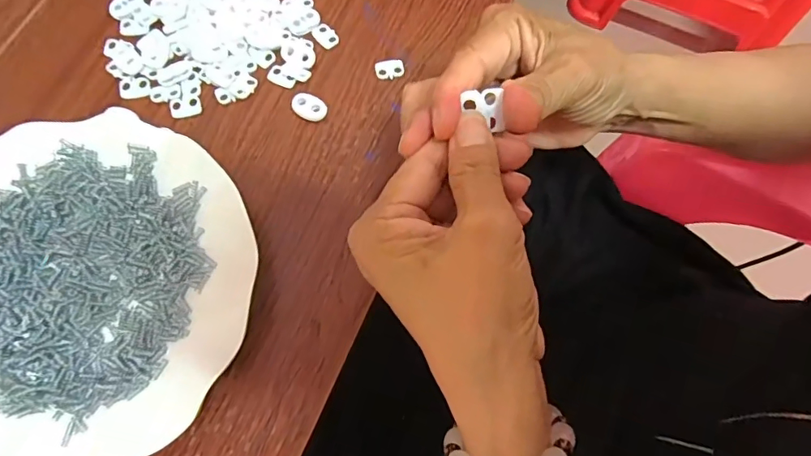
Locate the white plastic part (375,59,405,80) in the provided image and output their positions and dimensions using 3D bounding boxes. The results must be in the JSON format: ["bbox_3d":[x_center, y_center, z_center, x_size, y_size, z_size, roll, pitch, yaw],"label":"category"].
[{"bbox_3d":[-0.011,-0.106,0.327,0.019,0.004,0.013,-1,73,-4],"label":"white plastic part"}]

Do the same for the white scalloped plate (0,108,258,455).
[{"bbox_3d":[-0.175,0.030,0.266,0.180,0.029,0.181,1,73,-3],"label":"white scalloped plate"}]

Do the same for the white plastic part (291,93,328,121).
[{"bbox_3d":[-0.062,-0.076,0.315,0.024,0.008,0.014,20,73,3],"label":"white plastic part"}]

